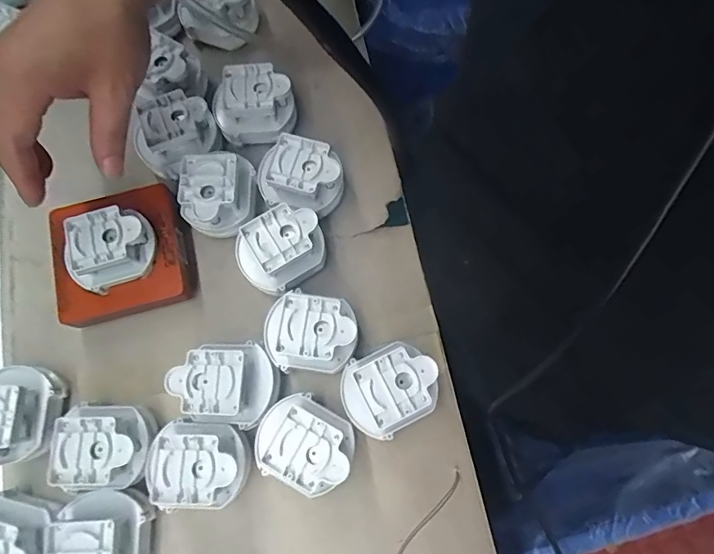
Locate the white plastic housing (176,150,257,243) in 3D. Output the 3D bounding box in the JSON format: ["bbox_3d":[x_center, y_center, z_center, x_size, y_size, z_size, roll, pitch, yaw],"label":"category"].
[{"bbox_3d":[-0.115,-0.070,0.384,0.057,0.041,0.070,0,75,1],"label":"white plastic housing"}]

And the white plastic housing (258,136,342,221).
[{"bbox_3d":[-0.046,-0.080,0.389,0.067,0.047,0.052,16,76,6],"label":"white plastic housing"}]

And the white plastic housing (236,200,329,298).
[{"bbox_3d":[-0.059,-0.020,0.375,0.067,0.046,0.053,-33,77,-7],"label":"white plastic housing"}]

